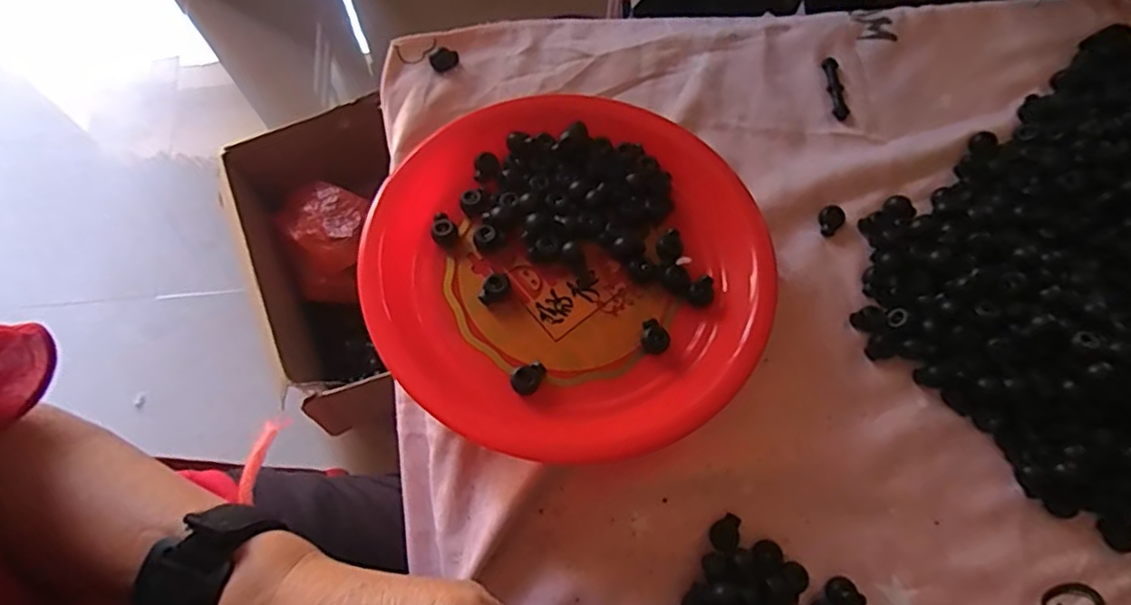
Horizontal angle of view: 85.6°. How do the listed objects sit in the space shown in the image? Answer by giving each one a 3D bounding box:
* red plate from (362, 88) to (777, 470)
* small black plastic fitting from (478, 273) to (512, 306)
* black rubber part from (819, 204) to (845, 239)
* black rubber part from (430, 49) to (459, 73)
[{"bbox_3d":[0.006,-0.034,0.410,0.248,0.056,0.272,1,71,-2],"label":"red plate"},{"bbox_3d":[-0.046,-0.009,0.393,0.022,0.011,0.015,-32,75,-12],"label":"small black plastic fitting"},{"bbox_3d":[0.198,-0.062,0.456,0.017,0.008,0.022,37,74,10],"label":"black rubber part"},{"bbox_3d":[-0.094,-0.189,0.479,0.022,0.007,0.017,-15,73,-7],"label":"black rubber part"}]

